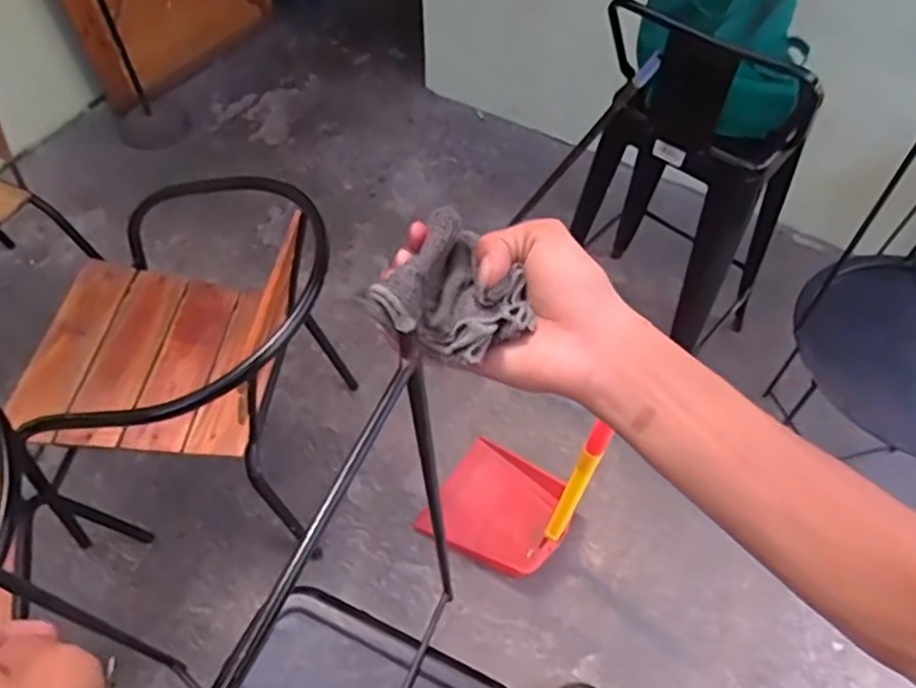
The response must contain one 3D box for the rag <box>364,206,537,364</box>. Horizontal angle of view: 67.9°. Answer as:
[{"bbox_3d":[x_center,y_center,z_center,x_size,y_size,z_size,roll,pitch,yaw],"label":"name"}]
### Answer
[{"bbox_3d":[0.002,-0.023,0.383,0.074,0.052,0.073,33,60,20],"label":"rag"}]

